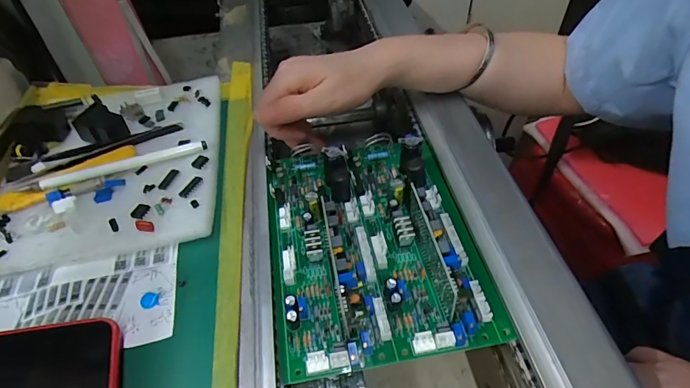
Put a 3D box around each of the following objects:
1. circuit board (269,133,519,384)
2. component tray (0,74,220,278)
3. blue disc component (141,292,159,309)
[{"bbox_3d":[0.016,0.019,0.276,0.132,0.035,0.175,-7,48,-7],"label":"circuit board"},{"bbox_3d":[-0.182,-0.028,0.315,0.161,0.022,0.178,-7,48,-7],"label":"component tray"},{"bbox_3d":[-0.118,0.063,0.247,0.010,0.004,0.010,-9,48,-8],"label":"blue disc component"}]

